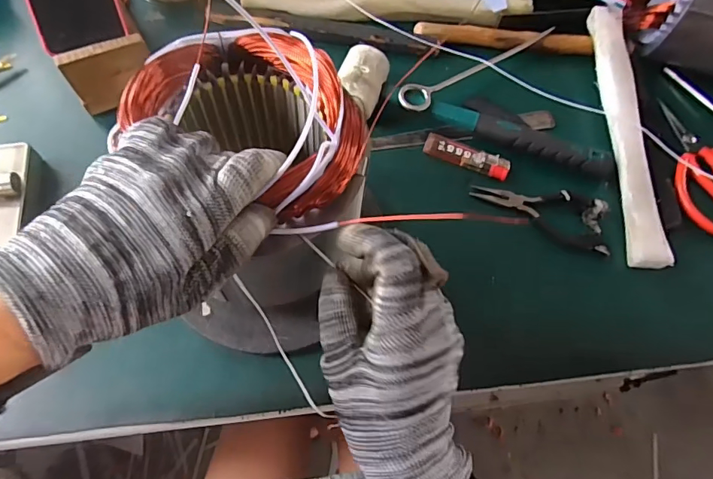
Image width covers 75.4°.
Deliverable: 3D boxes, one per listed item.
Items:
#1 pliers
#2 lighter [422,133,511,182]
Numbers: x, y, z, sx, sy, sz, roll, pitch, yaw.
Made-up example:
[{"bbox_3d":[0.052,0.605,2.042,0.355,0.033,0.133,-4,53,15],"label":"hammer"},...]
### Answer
[{"bbox_3d":[0.176,-0.028,0.445,0.127,0.012,0.055,16,65,4],"label":"pliers"},{"bbox_3d":[0.112,-0.084,0.466,0.086,0.012,0.023,23,65,7],"label":"lighter"}]

